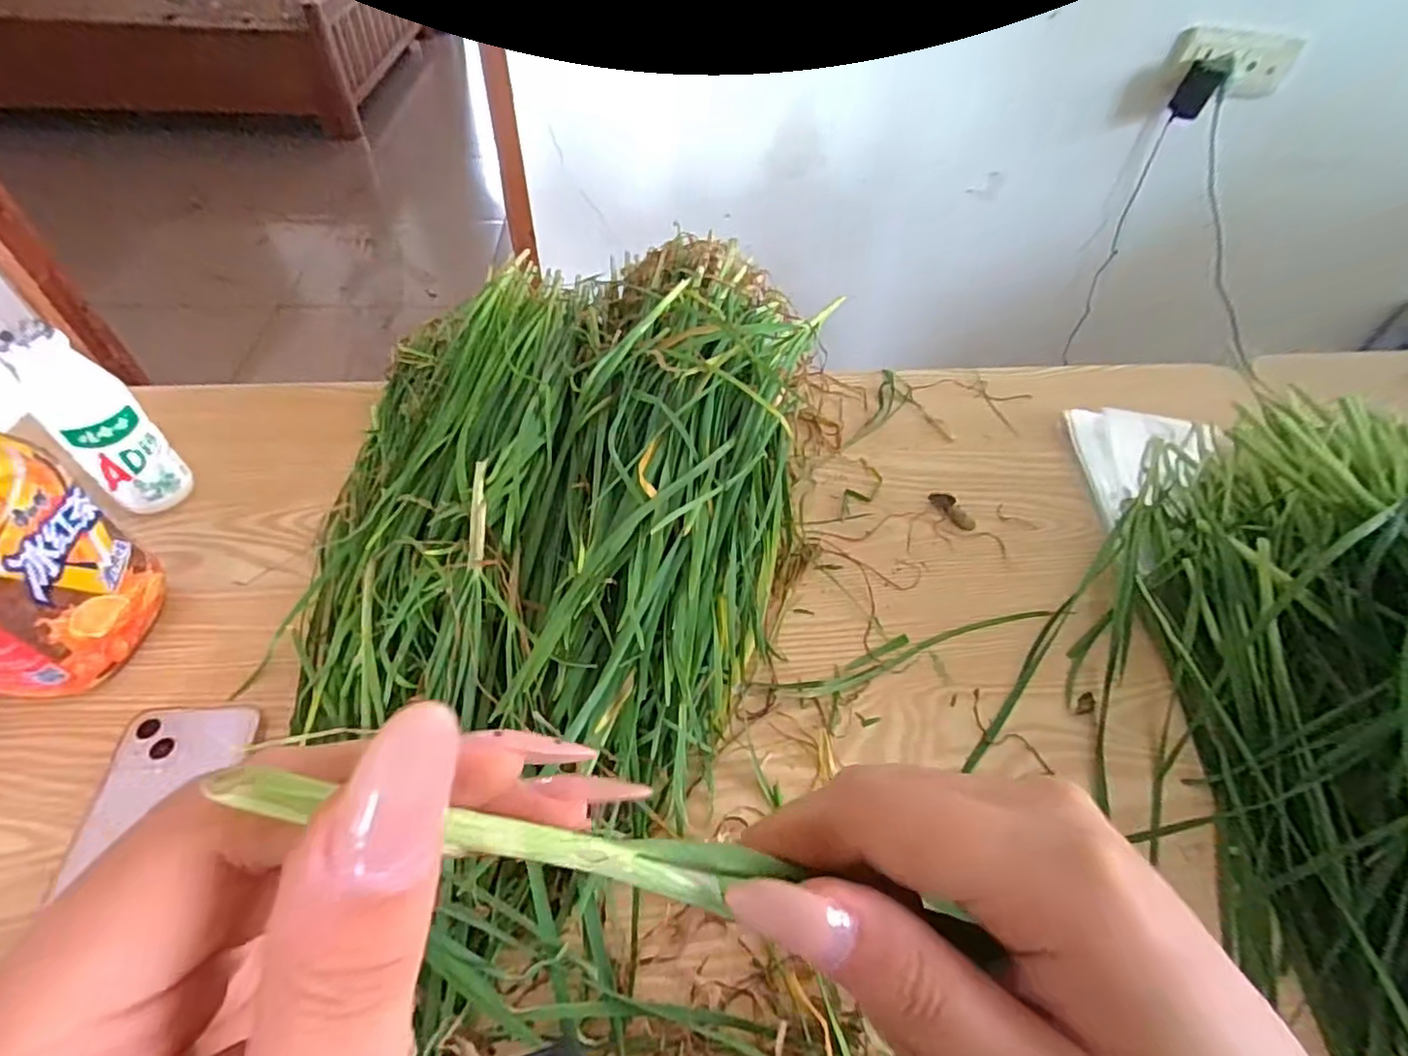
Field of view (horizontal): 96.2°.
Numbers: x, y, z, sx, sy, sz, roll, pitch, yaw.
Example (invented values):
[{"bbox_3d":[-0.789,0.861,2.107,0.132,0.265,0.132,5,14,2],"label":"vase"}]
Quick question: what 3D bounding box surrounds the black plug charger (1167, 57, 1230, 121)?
[{"bbox_3d":[0.730,-0.650,0.935,0.051,0.071,0.025,37,57,25],"label":"black plug charger"}]

